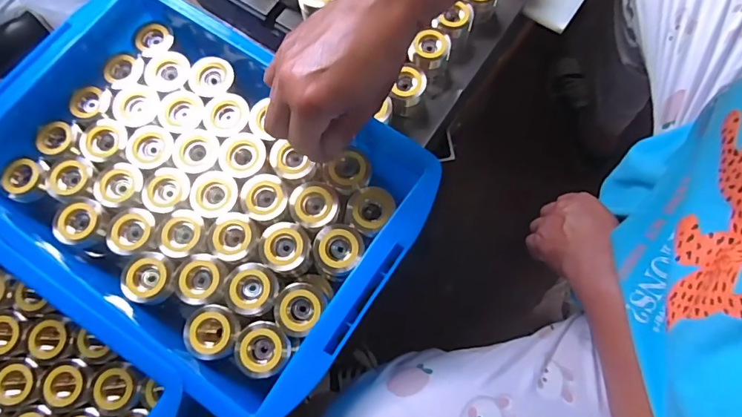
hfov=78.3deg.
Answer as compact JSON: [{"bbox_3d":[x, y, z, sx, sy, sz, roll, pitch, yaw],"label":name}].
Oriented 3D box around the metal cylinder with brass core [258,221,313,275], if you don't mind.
[{"bbox_3d":[-0.070,0.034,0.383,0.039,0.037,0.039,0,74,1],"label":"metal cylinder with brass core"}]

